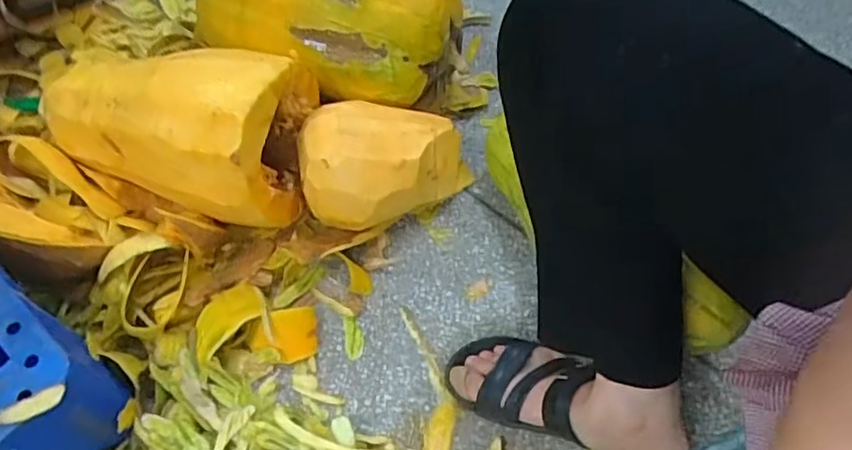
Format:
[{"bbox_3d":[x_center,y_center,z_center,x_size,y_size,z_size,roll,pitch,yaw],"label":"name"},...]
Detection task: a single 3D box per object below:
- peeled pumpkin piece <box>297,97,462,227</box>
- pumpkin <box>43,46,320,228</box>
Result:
[{"bbox_3d":[-0.049,-0.072,0.703,0.187,0.114,0.114,-12,58,-5],"label":"peeled pumpkin piece"},{"bbox_3d":[-0.281,-0.123,0.684,0.282,0.153,0.175,12,60,10],"label":"pumpkin"}]

